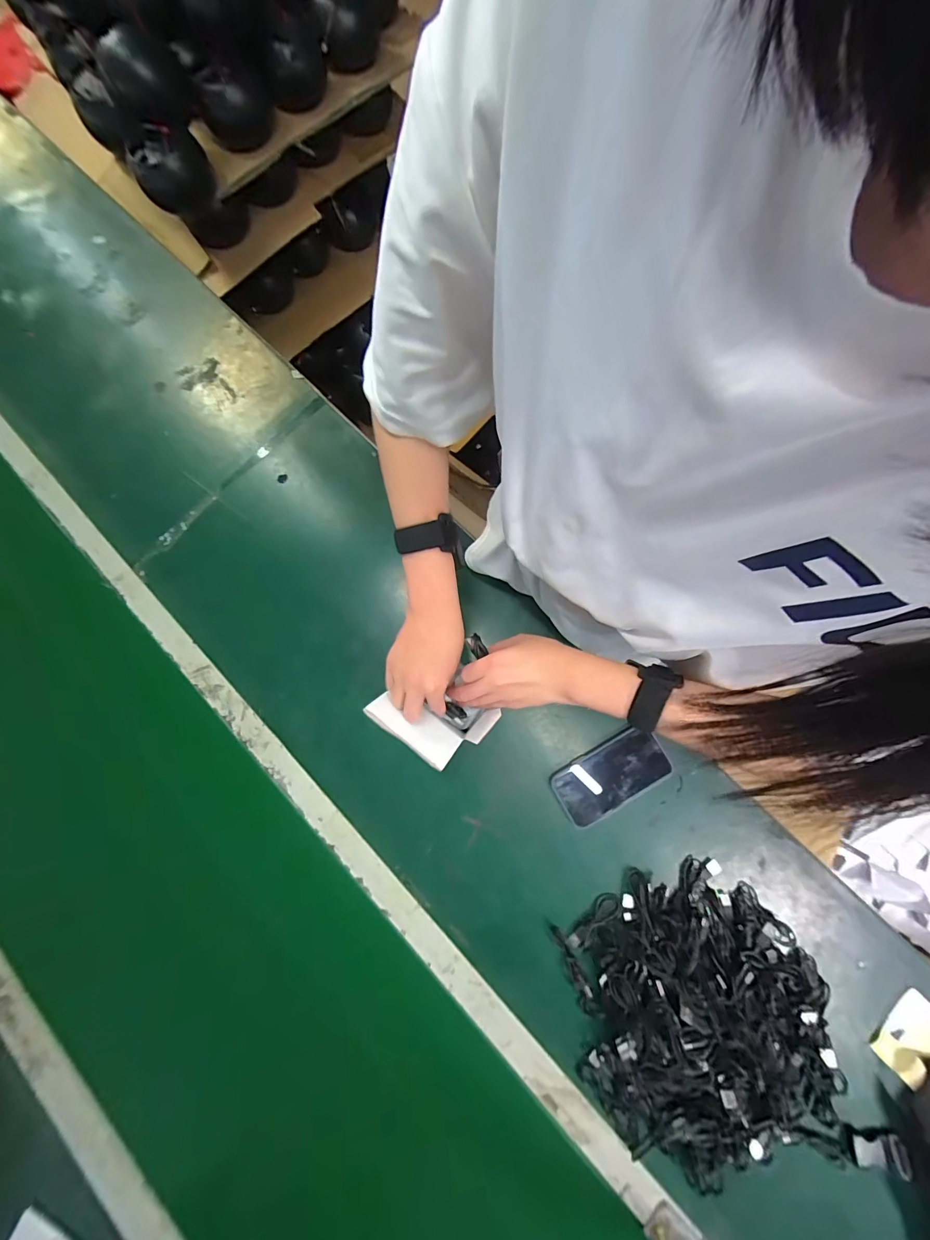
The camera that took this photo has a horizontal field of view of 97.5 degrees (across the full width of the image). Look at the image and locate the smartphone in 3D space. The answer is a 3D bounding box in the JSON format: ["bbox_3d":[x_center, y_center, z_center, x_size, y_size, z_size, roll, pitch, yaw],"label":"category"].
[{"bbox_3d":[0.188,0.197,0.524,0.149,0.015,0.075,-27,80,-4],"label":"smartphone"}]

